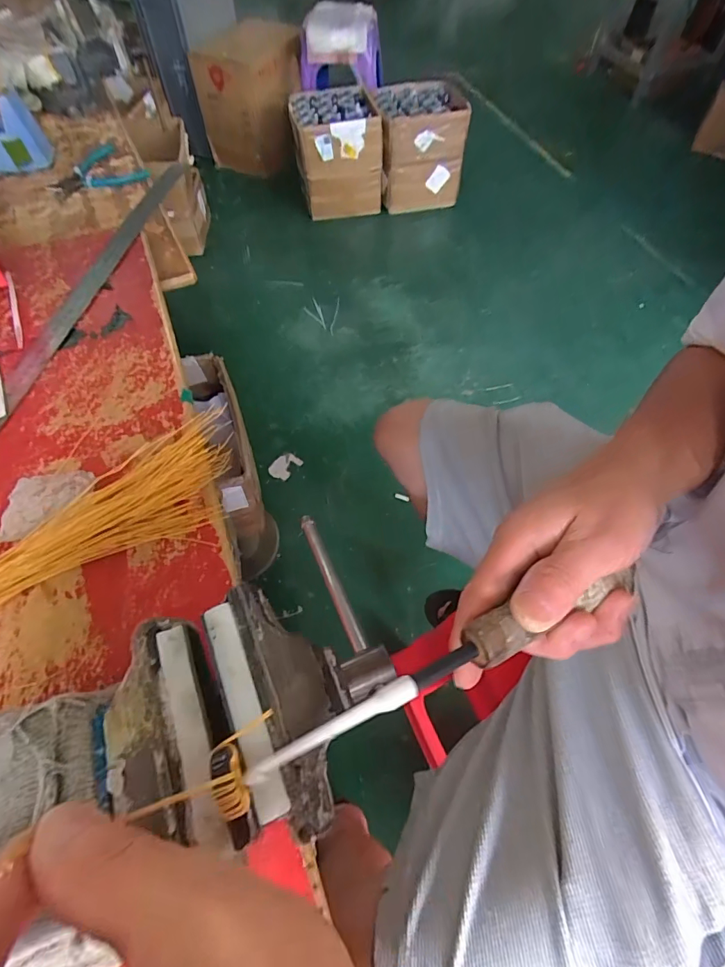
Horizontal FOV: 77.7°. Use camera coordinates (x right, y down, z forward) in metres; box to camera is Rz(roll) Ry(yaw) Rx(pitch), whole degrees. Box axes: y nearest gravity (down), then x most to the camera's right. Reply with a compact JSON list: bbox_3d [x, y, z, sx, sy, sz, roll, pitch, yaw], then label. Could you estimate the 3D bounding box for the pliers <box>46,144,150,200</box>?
[{"bbox_3d":[-0.445,-0.509,0.731,0.140,0.015,0.167,-36,66,-21],"label":"pliers"}]

